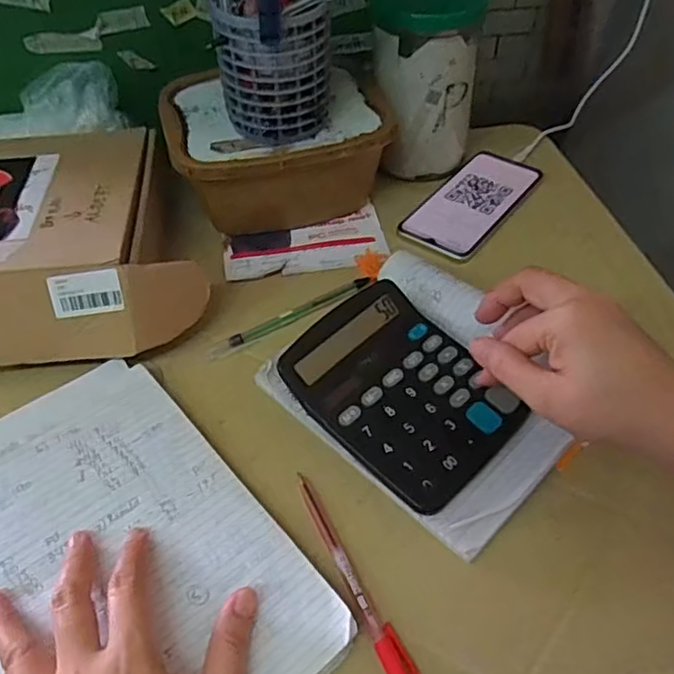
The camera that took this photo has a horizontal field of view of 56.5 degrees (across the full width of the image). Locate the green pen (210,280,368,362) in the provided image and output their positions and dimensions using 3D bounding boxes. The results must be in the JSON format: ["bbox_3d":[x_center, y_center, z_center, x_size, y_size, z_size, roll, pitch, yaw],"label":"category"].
[{"bbox_3d":[-0.037,-0.017,0.508,0.148,0.008,0.013,-27,51,-21],"label":"green pen"}]

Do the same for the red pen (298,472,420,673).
[{"bbox_3d":[0.010,0.142,0.364,0.014,0.010,0.148,-22,49,-17],"label":"red pen"}]

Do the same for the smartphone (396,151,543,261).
[{"bbox_3d":[0.128,-0.130,0.596,0.077,0.010,0.159,29,54,27],"label":"smartphone"}]

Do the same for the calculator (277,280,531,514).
[{"bbox_3d":[0.045,0.033,0.426,0.116,0.038,0.140,-35,54,-27],"label":"calculator"}]

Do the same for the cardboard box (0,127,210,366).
[{"bbox_3d":[-0.265,-0.080,0.520,0.297,0.081,0.229,-6,46,-3],"label":"cardboard box"}]

